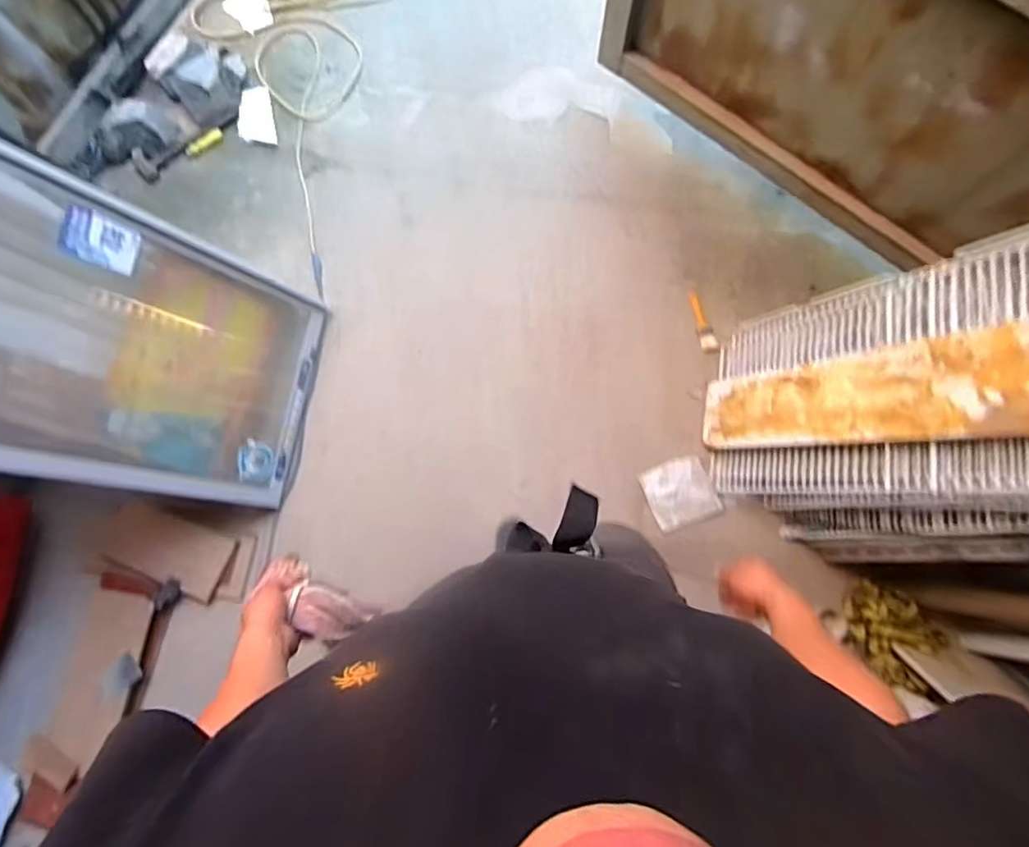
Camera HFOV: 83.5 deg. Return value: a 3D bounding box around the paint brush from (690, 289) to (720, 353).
[{"bbox_3d":[0.538,-0.291,1.650,0.050,0.023,0.181,-18,91,-5],"label":"paint brush"}]

